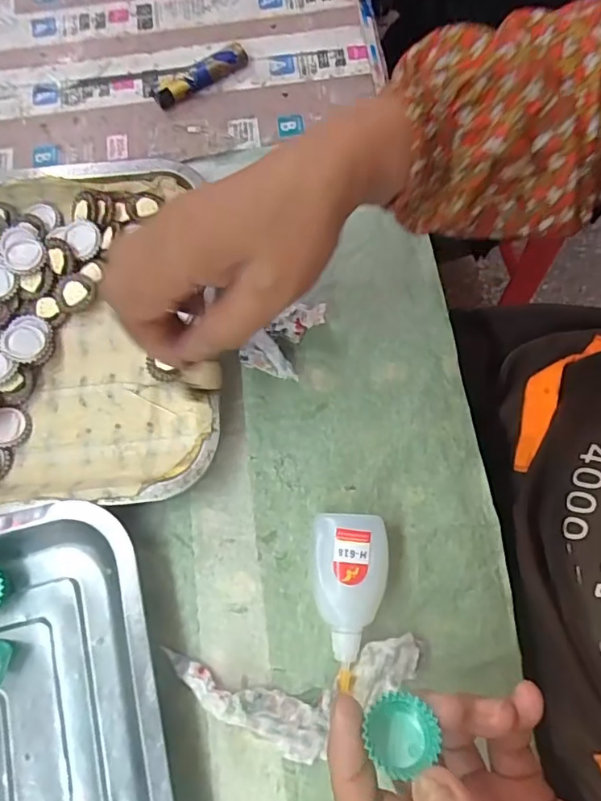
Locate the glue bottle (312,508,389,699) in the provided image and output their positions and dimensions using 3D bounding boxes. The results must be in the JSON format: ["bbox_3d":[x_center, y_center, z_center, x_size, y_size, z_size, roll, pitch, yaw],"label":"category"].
[{"bbox_3d":[0.027,0.111,0.307,0.041,0.030,0.090,1,74,1],"label":"glue bottle"}]

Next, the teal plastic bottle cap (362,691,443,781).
[{"bbox_3d":[0.042,0.142,0.231,0.030,0.021,0.029,0,74,1],"label":"teal plastic bottle cap"}]

